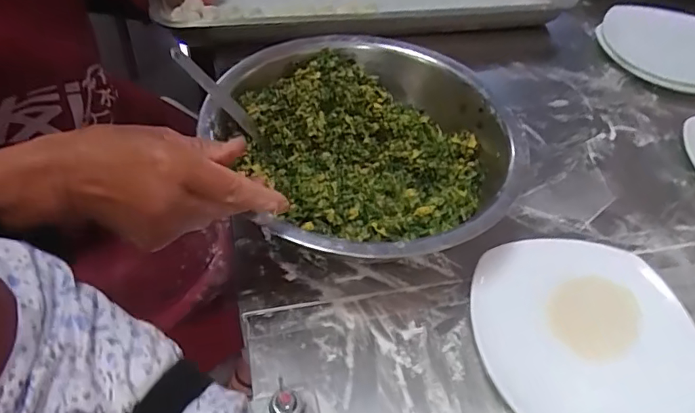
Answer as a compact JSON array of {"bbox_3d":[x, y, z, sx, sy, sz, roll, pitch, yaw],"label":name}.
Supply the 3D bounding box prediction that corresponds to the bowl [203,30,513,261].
[{"bbox_3d":[0.022,-0.046,0.483,0.242,0.101,0.272,-23,54,-22],"label":"bowl"}]

